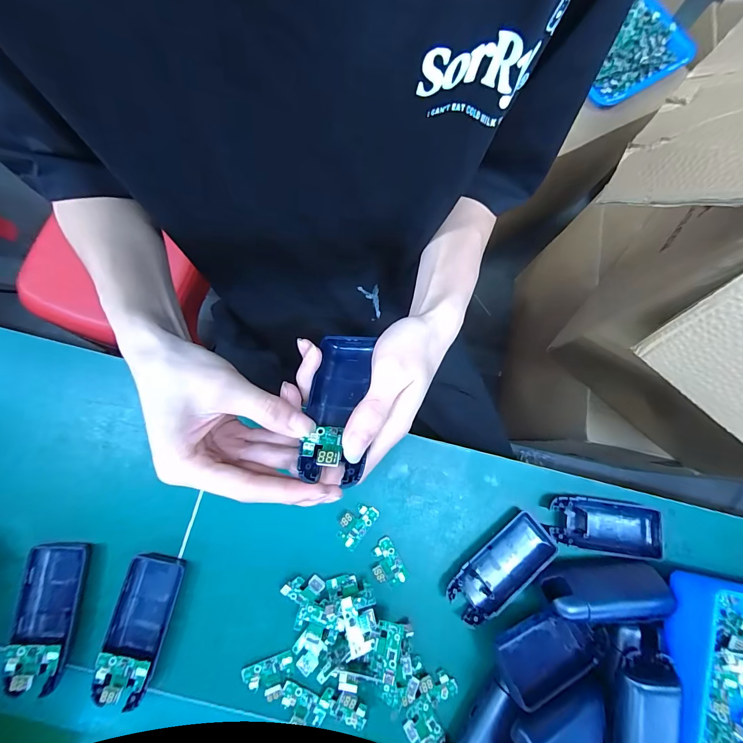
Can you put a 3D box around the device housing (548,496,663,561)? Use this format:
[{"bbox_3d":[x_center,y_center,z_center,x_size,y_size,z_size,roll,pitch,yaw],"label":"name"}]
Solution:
[{"bbox_3d":[0.214,0.143,0.320,0.101,0.019,0.043,9,79,-1],"label":"device housing"}]

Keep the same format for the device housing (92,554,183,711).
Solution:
[{"bbox_3d":[-0.186,0.205,0.279,0.044,0.015,0.100,9,79,-1],"label":"device housing"}]

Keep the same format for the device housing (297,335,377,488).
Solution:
[{"bbox_3d":[-0.022,0.019,0.230,0.039,0.016,0.102,8,57,1],"label":"device housing"}]

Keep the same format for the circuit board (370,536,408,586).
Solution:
[{"bbox_3d":[0.013,0.170,0.307,0.025,0.006,0.038,-26,82,-7],"label":"circuit board"}]

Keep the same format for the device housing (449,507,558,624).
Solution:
[{"bbox_3d":[0.115,0.174,0.307,0.102,0.012,0.043,-38,84,-9],"label":"device housing"}]

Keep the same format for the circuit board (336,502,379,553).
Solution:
[{"bbox_3d":[-0.014,0.136,0.309,0.025,0.010,0.040,38,80,4],"label":"circuit board"}]

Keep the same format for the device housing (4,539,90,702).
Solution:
[{"bbox_3d":[-0.256,0.192,0.274,0.045,0.020,0.101,2,79,-3],"label":"device housing"}]

